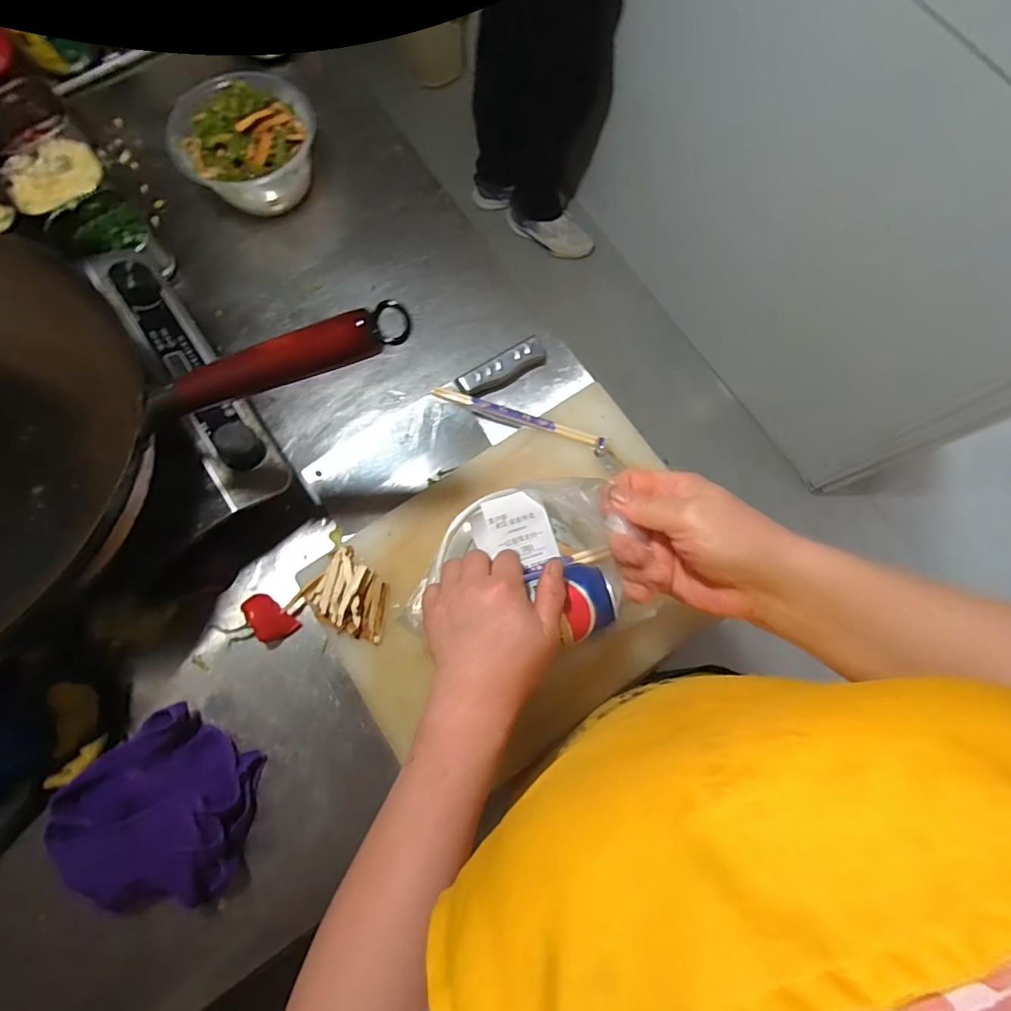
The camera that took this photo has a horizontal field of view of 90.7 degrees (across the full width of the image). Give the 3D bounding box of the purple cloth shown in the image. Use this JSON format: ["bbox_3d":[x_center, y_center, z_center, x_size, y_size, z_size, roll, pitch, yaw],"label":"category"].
[{"bbox_3d":[-0.301,0.276,0.440,0.159,0.063,0.156,-35,80,-9],"label":"purple cloth"}]

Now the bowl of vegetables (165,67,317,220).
[{"bbox_3d":[-0.309,-0.435,0.604,0.164,0.091,0.139,-26,78,-7],"label":"bowl of vegetables"}]

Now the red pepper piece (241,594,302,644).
[{"bbox_3d":[-0.238,0.114,0.499,0.051,0.025,0.031,40,79,8],"label":"red pepper piece"}]

